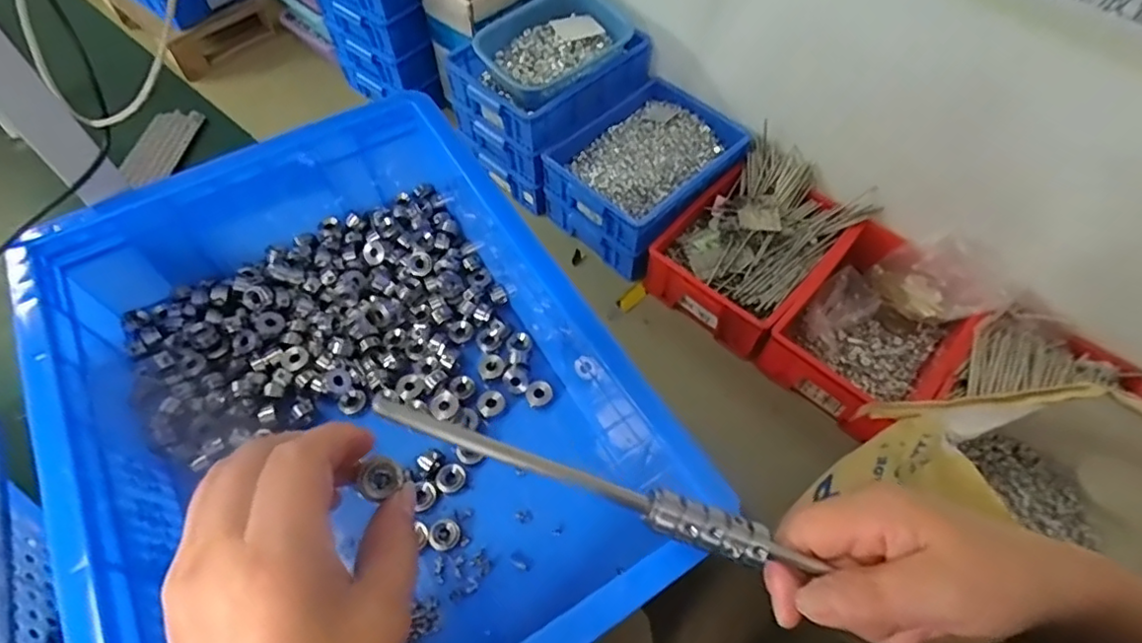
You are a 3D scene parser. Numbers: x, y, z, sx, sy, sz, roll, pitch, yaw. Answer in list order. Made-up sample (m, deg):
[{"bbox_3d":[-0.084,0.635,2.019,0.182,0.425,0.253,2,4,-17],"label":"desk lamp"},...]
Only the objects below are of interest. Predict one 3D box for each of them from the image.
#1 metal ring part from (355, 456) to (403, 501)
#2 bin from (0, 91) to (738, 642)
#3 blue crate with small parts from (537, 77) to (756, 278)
[{"bbox_3d":[-0.084,0.069,0.264,0.016,0.010,0.018,49,53,-3],"label":"metal ring part"},{"bbox_3d":[-0.147,0.046,0.399,0.303,0.106,0.408,-28,63,-17],"label":"bin"},{"bbox_3d":[0.190,-0.381,1.520,0.347,0.167,0.467,40,65,21],"label":"blue crate with small parts"}]

